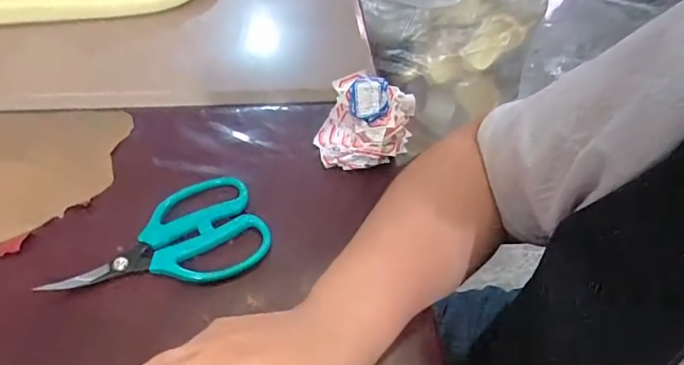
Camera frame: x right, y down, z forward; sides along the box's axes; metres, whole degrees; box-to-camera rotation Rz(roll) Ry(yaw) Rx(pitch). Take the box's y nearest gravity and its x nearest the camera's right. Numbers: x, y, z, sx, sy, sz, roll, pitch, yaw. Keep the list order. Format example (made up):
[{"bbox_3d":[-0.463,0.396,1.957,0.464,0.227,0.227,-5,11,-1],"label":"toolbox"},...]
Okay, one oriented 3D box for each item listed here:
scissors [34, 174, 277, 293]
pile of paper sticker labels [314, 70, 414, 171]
[{"bbox_3d":[-0.129,0.046,0.352,0.143,0.013,0.078,-18,59,-18],"label":"scissors"},{"bbox_3d":[0.021,-0.051,0.413,0.073,0.040,0.074,3,55,-5],"label":"pile of paper sticker labels"}]

